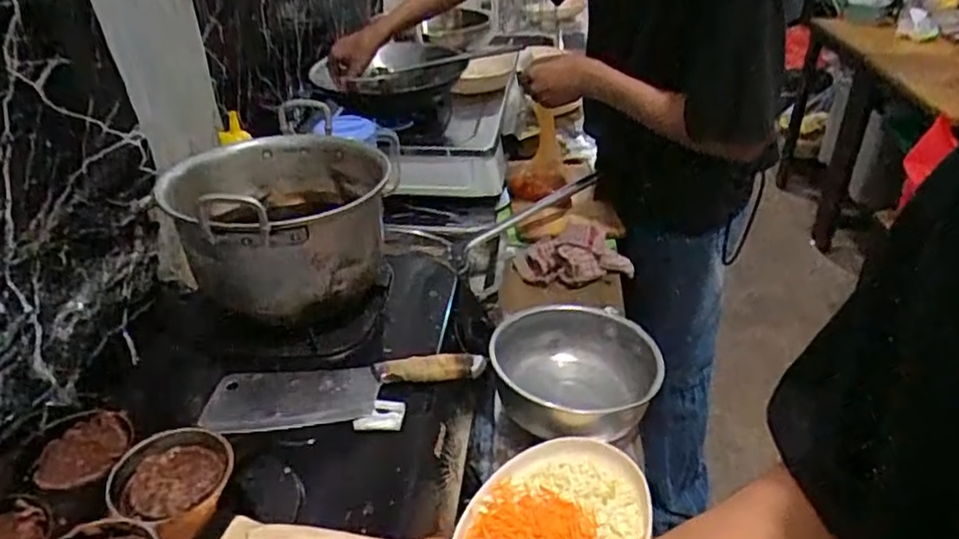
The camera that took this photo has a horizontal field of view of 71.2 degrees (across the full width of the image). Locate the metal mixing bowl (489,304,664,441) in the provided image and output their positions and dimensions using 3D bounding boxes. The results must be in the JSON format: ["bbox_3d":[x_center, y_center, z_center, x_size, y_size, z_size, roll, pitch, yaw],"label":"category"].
[{"bbox_3d":[0.117,0.127,0.795,0.186,0.081,0.184,-1,32,0],"label":"metal mixing bowl"}]

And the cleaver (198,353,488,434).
[{"bbox_3d":[-0.134,0.119,0.680,0.275,0.029,0.084,-8,33,-11],"label":"cleaver"}]

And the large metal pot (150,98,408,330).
[{"bbox_3d":[-0.216,-0.054,0.754,0.227,0.137,0.231,-11,34,-16],"label":"large metal pot"}]

